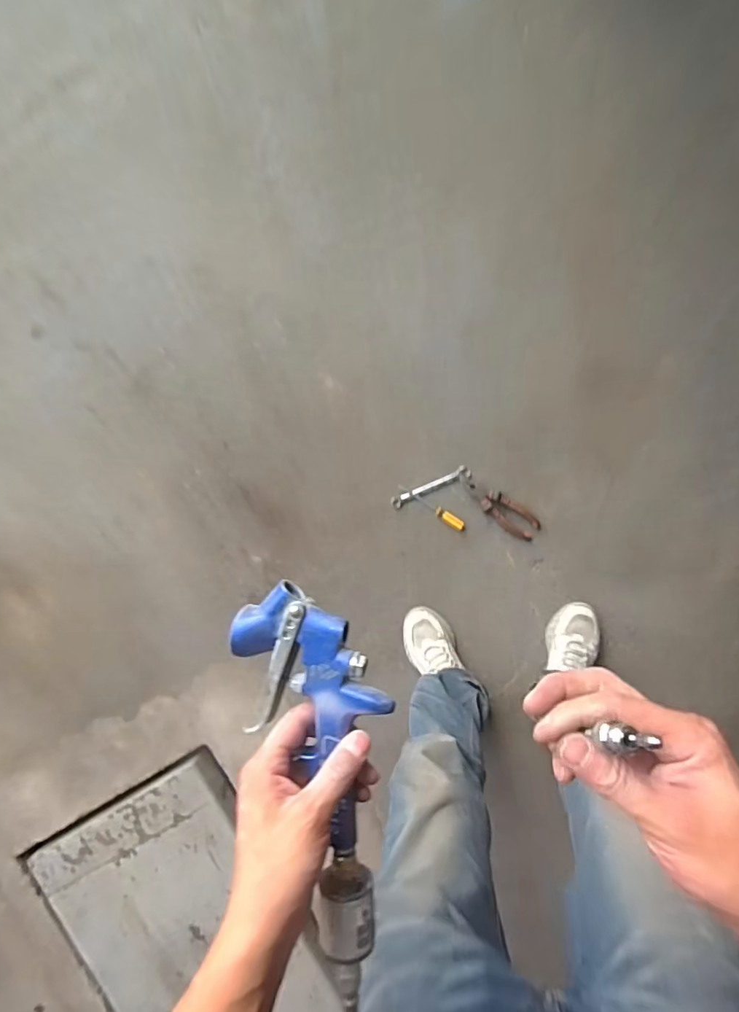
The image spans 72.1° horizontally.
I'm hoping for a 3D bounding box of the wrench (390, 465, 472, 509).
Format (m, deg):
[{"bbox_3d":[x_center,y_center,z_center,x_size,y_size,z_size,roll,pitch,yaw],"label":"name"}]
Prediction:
[{"bbox_3d":[0.136,-0.041,1.130,0.186,0.009,0.028,-24,90,9],"label":"wrench"}]

